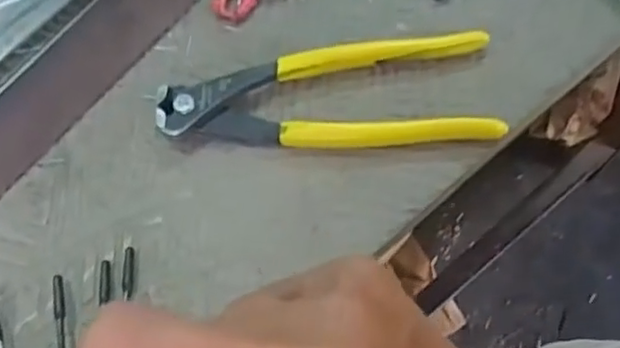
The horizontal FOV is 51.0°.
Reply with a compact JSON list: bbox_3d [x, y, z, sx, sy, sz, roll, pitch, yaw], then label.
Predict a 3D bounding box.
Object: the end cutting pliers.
[{"bbox_3d":[0.008,-0.036,0.318,0.160,0.017,0.054,-6,66,2],"label":"end cutting pliers"}]

